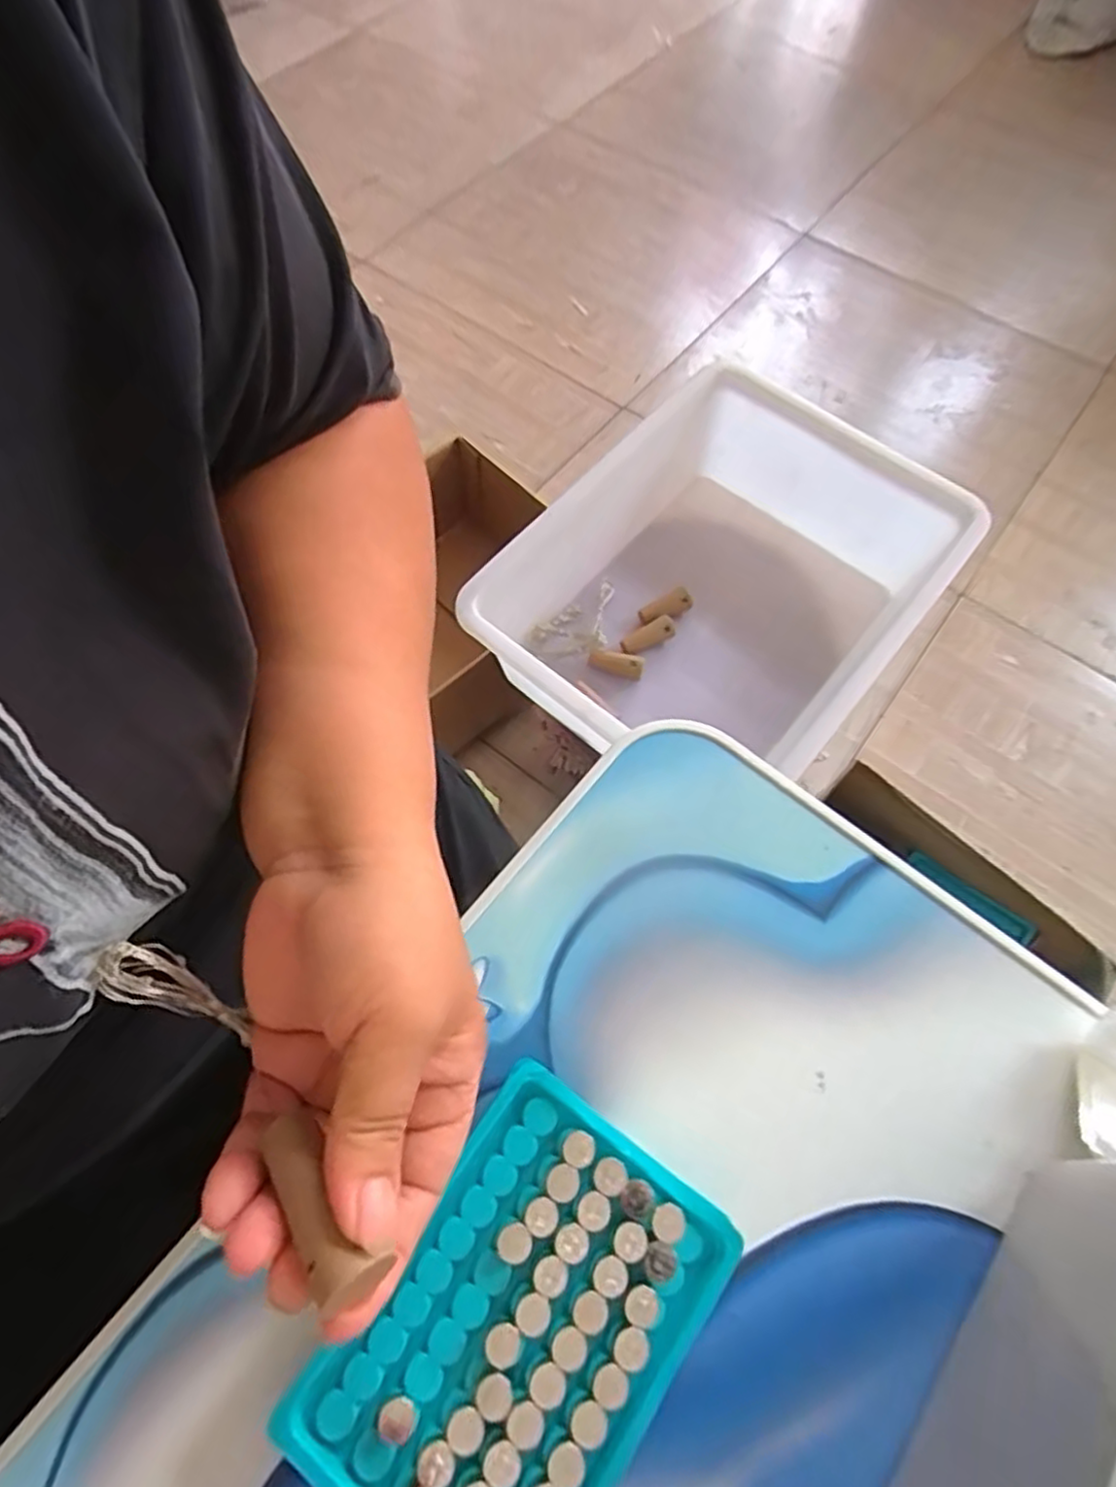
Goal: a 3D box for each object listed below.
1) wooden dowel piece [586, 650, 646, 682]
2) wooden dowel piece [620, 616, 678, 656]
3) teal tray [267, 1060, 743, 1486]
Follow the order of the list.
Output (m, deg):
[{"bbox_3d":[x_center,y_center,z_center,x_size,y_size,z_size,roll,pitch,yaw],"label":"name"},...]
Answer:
[{"bbox_3d":[0.052,-0.072,0.614,0.049,0.012,0.018,15,65,6],"label":"wooden dowel piece"},{"bbox_3d":[0.082,-0.097,0.630,0.053,0.013,0.019,-29,68,1],"label":"wooden dowel piece"},{"bbox_3d":[-0.013,0.194,0.230,0.095,0.026,0.131,34,69,14],"label":"teal tray"}]

